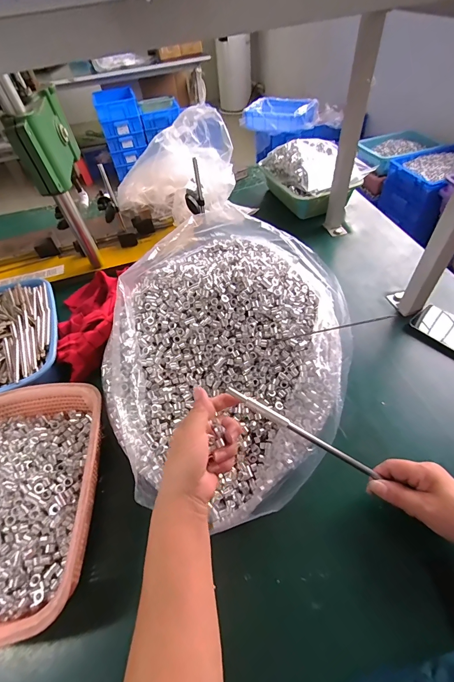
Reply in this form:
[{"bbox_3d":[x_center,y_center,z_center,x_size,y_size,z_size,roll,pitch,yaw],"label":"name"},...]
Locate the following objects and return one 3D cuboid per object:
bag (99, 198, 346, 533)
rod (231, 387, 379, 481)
[{"bbox_3d":[0.005,-0.014,0.495,0.390,0.129,0.461,28,59,25],"label":"bag"},{"bbox_3d":[0.090,0.110,0.376,0.200,0.009,0.010,31,57,0],"label":"rod"}]

